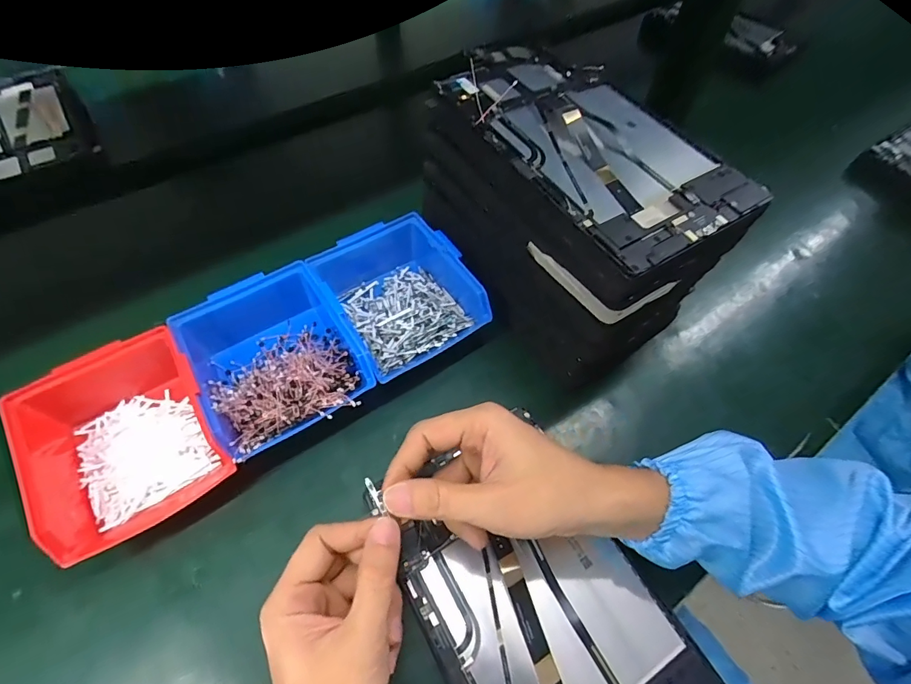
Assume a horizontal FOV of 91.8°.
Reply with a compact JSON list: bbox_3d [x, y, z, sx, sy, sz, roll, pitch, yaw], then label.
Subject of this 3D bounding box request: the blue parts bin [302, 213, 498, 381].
[{"bbox_3d":[-0.057,-0.048,0.423,0.127,0.062,0.149,-27,62,-20],"label":"blue parts bin"}]

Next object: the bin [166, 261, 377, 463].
[{"bbox_3d":[-0.156,0.014,0.386,0.123,0.076,0.152,-30,63,-21],"label":"bin"}]

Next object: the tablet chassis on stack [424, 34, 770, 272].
[{"bbox_3d":[0.102,-0.164,0.347,0.146,0.011,0.253,-28,65,-20],"label":"tablet chassis on stack"}]

